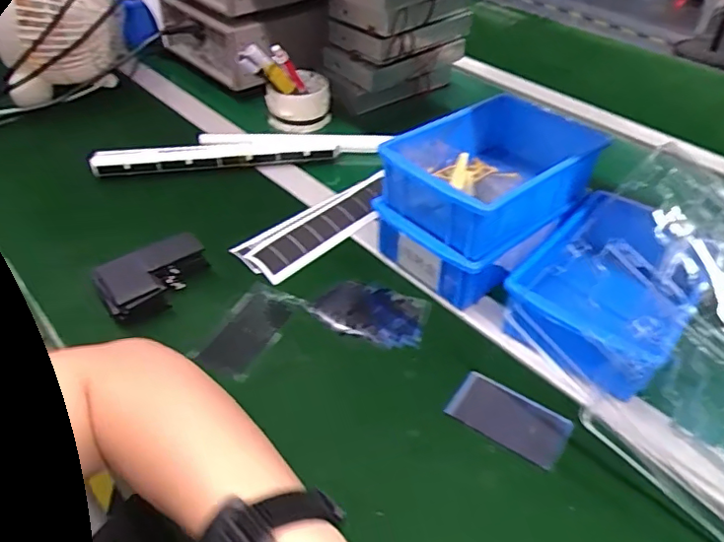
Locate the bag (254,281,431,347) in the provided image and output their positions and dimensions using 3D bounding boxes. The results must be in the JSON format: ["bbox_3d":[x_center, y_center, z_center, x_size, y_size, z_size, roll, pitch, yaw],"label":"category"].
[{"bbox_3d":[-0.015,0.032,0.535,0.152,0.008,0.066,14,45,13],"label":"bag"}]

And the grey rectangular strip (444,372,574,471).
[{"bbox_3d":[0.120,0.119,0.455,0.091,0.004,0.051,25,48,23],"label":"grey rectangular strip"}]

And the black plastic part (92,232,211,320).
[{"bbox_3d":[-0.191,0.007,0.520,0.097,0.034,0.054,-27,50,-27],"label":"black plastic part"}]

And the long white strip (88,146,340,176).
[{"bbox_3d":[-0.173,-0.139,0.679,0.287,0.023,0.022,-7,44,-9],"label":"long white strip"}]

